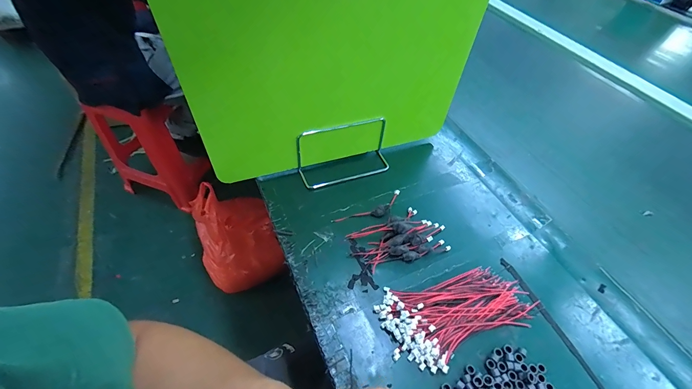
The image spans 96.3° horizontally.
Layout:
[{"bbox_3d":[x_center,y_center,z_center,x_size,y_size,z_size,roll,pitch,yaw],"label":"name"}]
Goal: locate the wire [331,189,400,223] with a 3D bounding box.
[{"bbox_3d":[0.035,0.024,0.468,0.106,0.032,0.023,-15,53,-16],"label":"wire"}]

